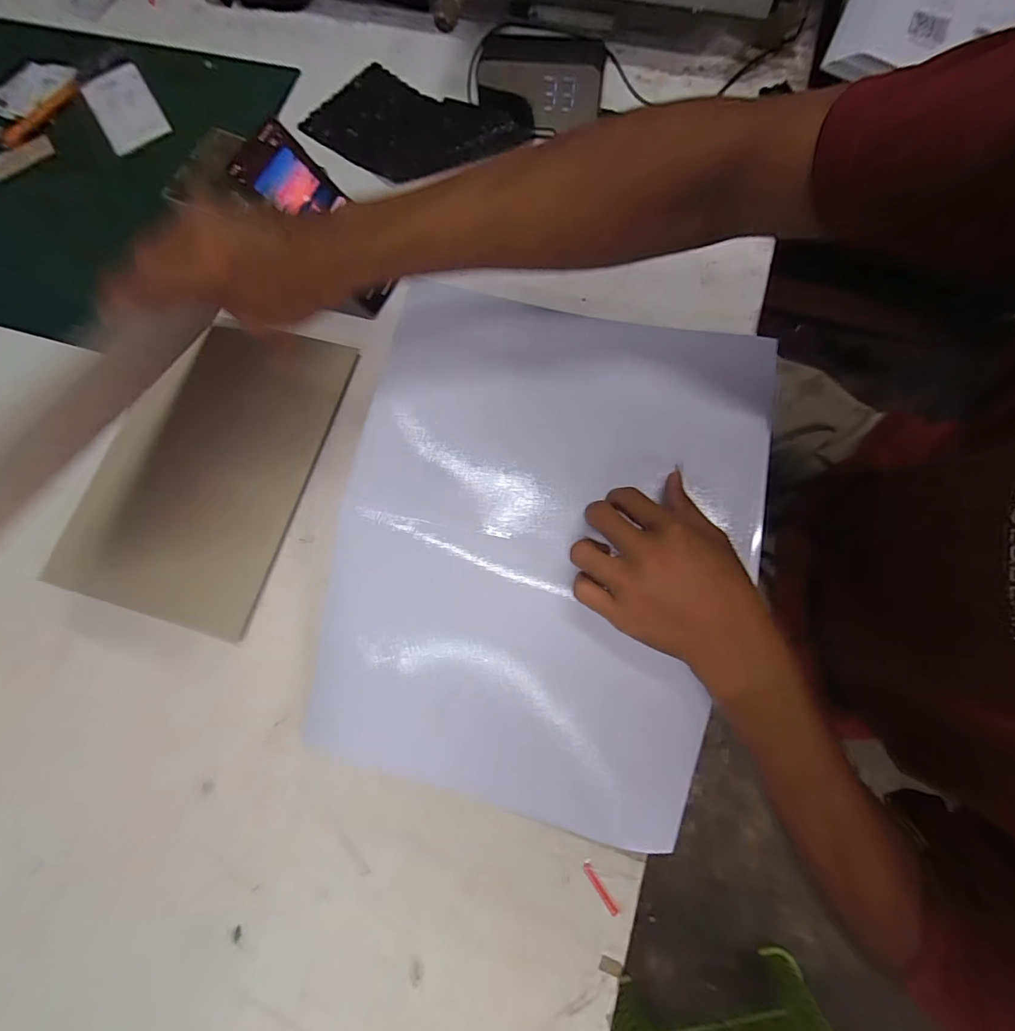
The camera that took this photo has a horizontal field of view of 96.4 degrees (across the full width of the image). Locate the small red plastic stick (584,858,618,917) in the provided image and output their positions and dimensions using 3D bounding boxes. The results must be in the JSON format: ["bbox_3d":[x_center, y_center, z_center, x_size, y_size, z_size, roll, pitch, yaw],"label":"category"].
[{"bbox_3d":[0.071,0.285,0.346,0.008,0.004,0.040,-32,75,-7],"label":"small red plastic stick"}]

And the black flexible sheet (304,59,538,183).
[{"bbox_3d":[-0.109,-0.483,0.552,0.262,0.020,0.168,33,80,16],"label":"black flexible sheet"}]

